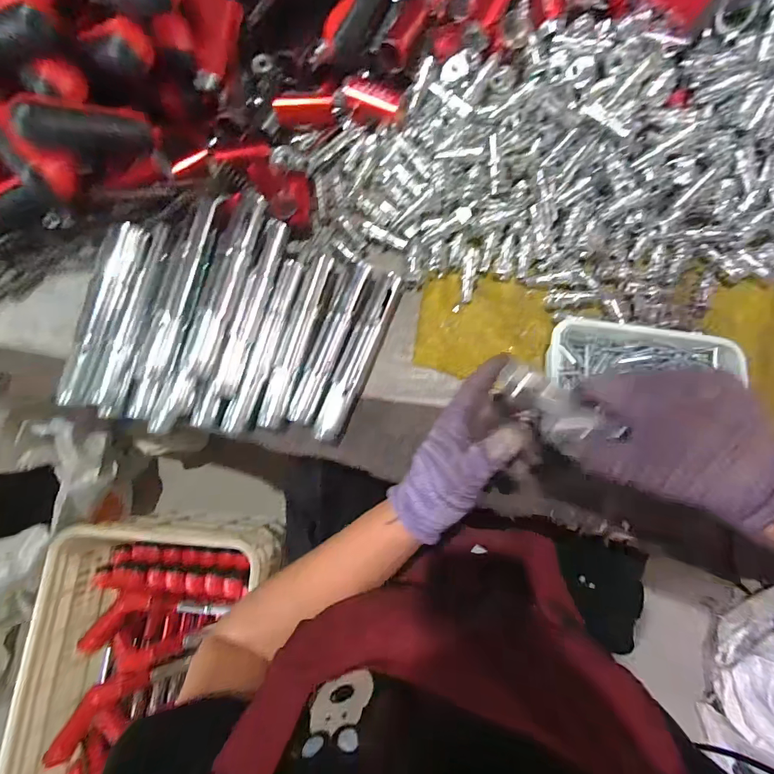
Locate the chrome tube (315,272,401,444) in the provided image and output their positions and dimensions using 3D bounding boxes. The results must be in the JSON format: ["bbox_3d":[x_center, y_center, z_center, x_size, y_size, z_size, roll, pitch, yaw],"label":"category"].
[{"bbox_3d":[-0.028,-0.031,0.385,0.023,0.023,0.177,21,79,5],"label":"chrome tube"}]

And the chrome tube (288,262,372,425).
[{"bbox_3d":[-0.055,-0.046,0.388,0.026,0.019,0.170,19,79,5],"label":"chrome tube"}]

